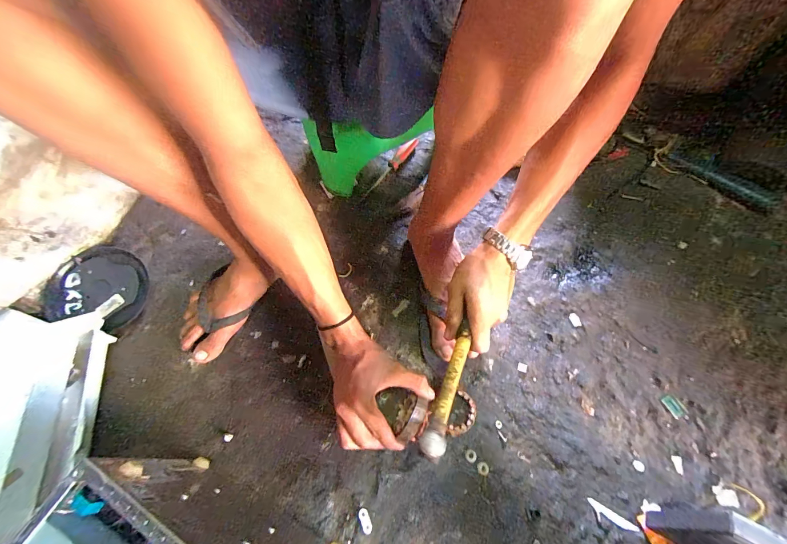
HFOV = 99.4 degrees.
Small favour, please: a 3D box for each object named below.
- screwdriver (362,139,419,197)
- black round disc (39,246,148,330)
[{"bbox_3d":[-0.004,-0.213,0.680,0.022,0.021,0.173,30,68,18],"label":"screwdriver"},{"bbox_3d":[-0.492,0.021,0.565,0.147,0.015,0.140,6,60,-10],"label":"black round disc"}]

